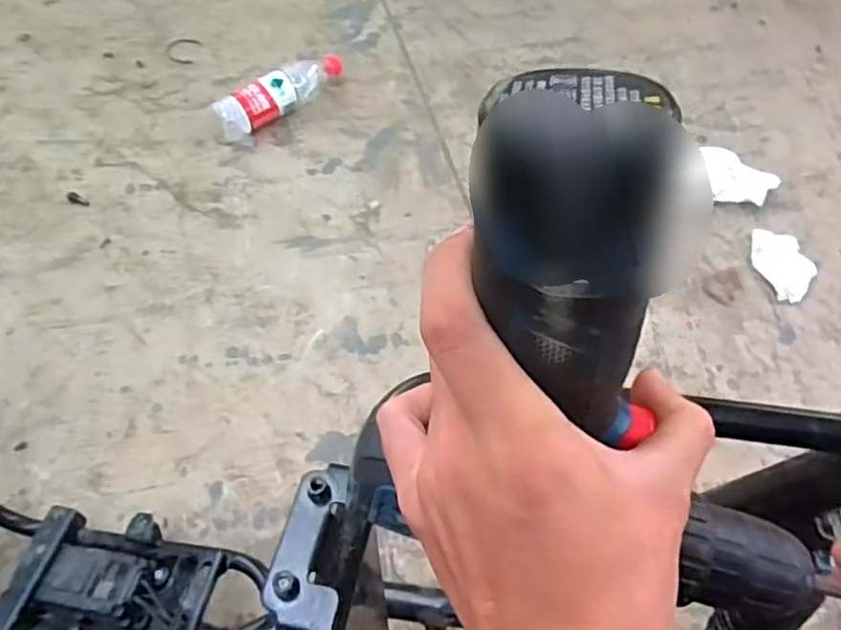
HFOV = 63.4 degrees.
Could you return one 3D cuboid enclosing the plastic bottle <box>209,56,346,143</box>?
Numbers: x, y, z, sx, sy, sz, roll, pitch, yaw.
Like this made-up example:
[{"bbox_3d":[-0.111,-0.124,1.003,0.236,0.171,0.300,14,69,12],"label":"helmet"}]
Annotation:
[{"bbox_3d":[-0.212,-0.344,1.049,0.223,0.060,0.058,-39,68,-23],"label":"plastic bottle"}]

